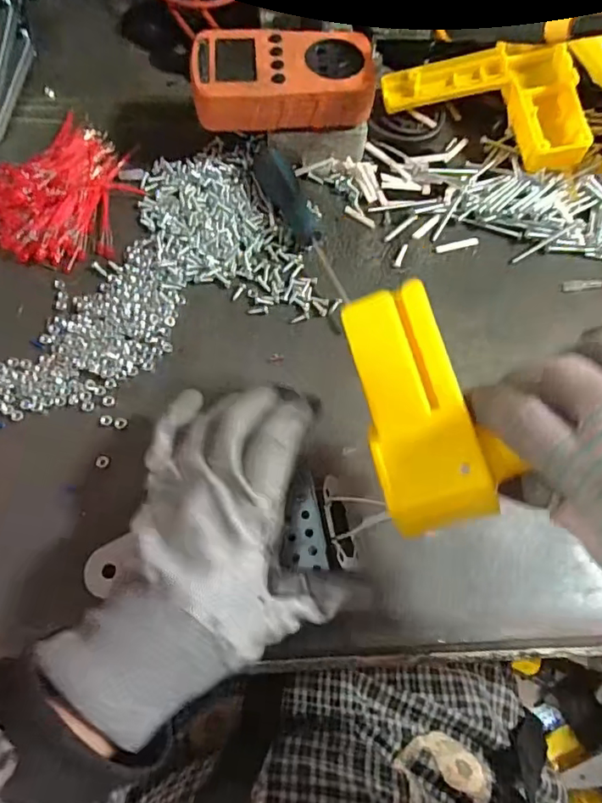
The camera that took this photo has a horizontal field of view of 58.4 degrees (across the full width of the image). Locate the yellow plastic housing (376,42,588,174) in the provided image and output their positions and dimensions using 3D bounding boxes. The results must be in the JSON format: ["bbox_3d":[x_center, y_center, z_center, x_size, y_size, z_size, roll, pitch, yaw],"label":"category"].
[{"bbox_3d":[0.141,-0.231,0.421,0.144,0.027,0.100,0,69,-3],"label":"yellow plastic housing"}]

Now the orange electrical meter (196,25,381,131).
[{"bbox_3d":[-0.012,-0.227,0.383,0.123,0.032,0.065,-2,70,-3],"label":"orange electrical meter"}]

